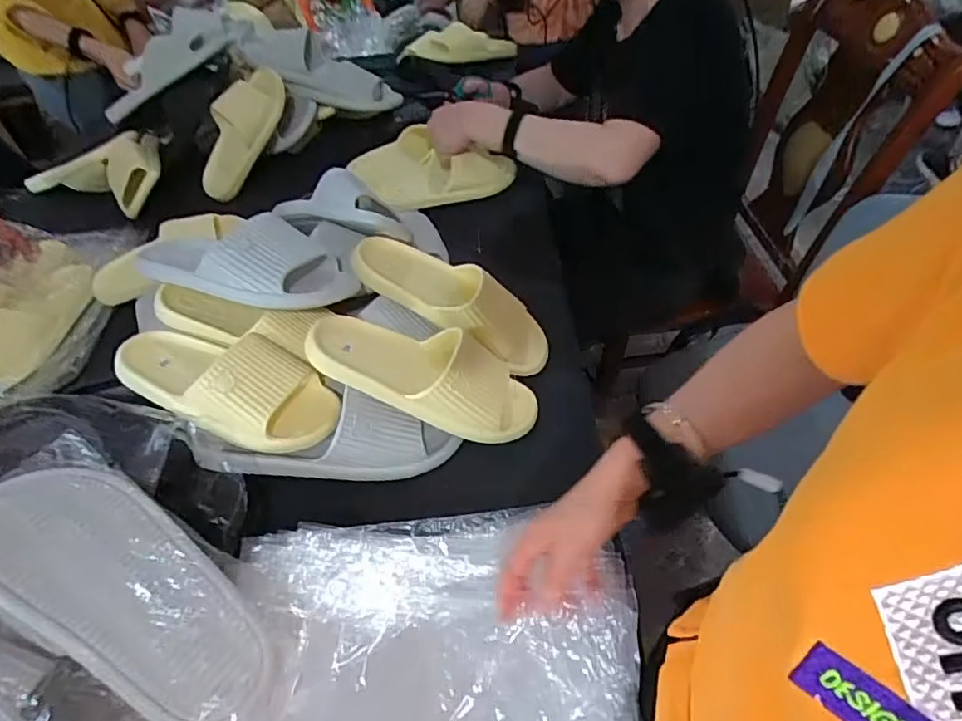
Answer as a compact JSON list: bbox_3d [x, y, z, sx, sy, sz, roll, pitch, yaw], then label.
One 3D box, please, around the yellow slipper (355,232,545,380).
[{"bbox_3d":[-0.027,-0.085,0.707,0.263,0.059,0.095,29,54,0],"label":"yellow slipper"}]

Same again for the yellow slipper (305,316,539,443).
[{"bbox_3d":[-0.052,0.008,0.621,0.264,0.058,0.110,19,48,-11],"label":"yellow slipper"}]

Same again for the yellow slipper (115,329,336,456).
[{"bbox_3d":[-0.278,0.022,0.613,0.249,0.068,0.116,17,52,19],"label":"yellow slipper"}]

